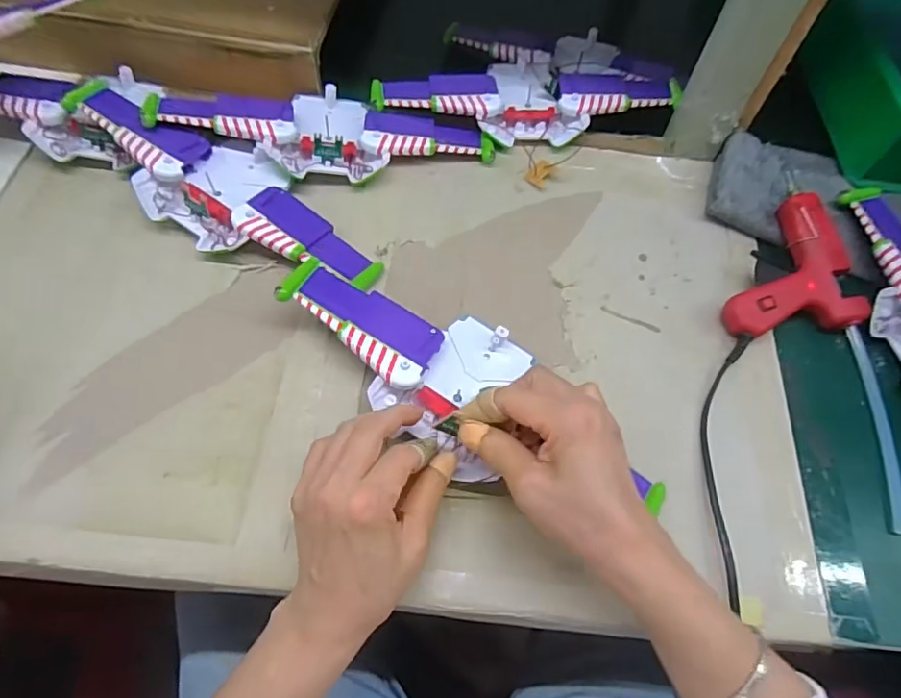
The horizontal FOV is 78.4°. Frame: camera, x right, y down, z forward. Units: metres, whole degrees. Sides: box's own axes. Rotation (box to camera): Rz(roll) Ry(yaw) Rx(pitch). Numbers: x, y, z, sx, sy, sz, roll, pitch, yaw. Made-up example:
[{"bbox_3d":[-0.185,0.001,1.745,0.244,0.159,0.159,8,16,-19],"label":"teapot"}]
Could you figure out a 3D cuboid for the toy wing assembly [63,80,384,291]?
[{"bbox_3d":[-0.192,-0.134,0.451,0.305,0.039,0.096,29,64,12],"label":"toy wing assembly"}]

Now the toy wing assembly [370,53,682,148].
[{"bbox_3d":[0.073,-0.241,0.535,0.287,0.032,0.100,-5,63,-6],"label":"toy wing assembly"}]

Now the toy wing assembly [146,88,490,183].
[{"bbox_3d":[-0.105,-0.196,0.493,0.289,0.048,0.100,-3,62,-5],"label":"toy wing assembly"}]

